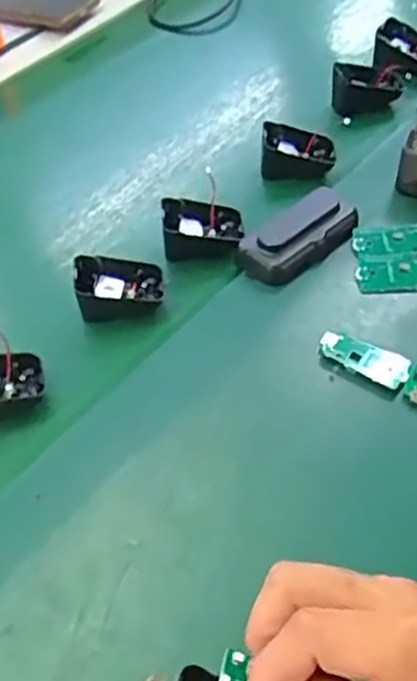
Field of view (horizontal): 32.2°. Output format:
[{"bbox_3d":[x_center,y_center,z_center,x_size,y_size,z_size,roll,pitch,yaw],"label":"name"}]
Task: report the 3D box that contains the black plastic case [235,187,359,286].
[{"bbox_3d":[0.076,-0.086,0.585,0.101,0.033,0.046,-37,58,-18],"label":"black plastic case"}]

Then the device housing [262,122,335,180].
[{"bbox_3d":[0.082,-0.175,0.661,0.065,0.034,0.043,0,55,8],"label":"device housing"}]

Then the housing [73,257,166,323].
[{"bbox_3d":[-0.069,-0.042,0.564,0.067,0.040,0.050,-5,56,-2],"label":"housing"}]

